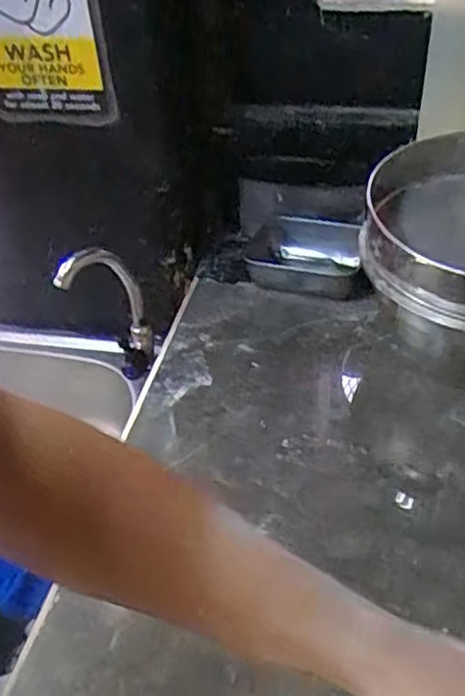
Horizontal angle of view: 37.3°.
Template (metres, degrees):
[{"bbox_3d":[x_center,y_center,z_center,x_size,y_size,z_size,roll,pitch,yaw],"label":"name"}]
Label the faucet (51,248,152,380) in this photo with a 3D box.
[{"bbox_3d":[-0.147,-0.041,0.803,0.097,0.169,0.031,12,43,20],"label":"faucet"}]

